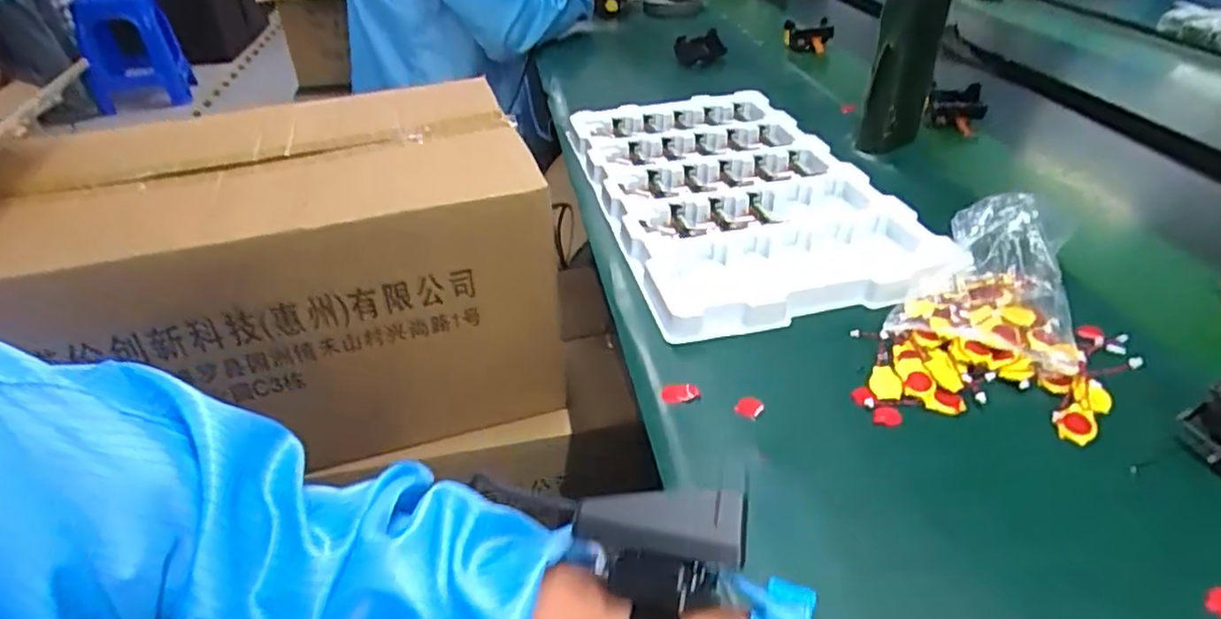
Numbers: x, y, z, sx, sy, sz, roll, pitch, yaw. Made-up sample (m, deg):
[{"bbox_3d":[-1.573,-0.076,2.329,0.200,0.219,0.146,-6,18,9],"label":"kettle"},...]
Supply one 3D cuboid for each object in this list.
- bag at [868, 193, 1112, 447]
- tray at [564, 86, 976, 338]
[{"bbox_3d":[0.258,-0.007,0.464,0.131,0.073,0.187,15,38,21],"label":"bag"},{"bbox_3d":[0.111,-0.126,0.680,0.246,0.028,0.436,-9,36,-10],"label":"tray"}]

